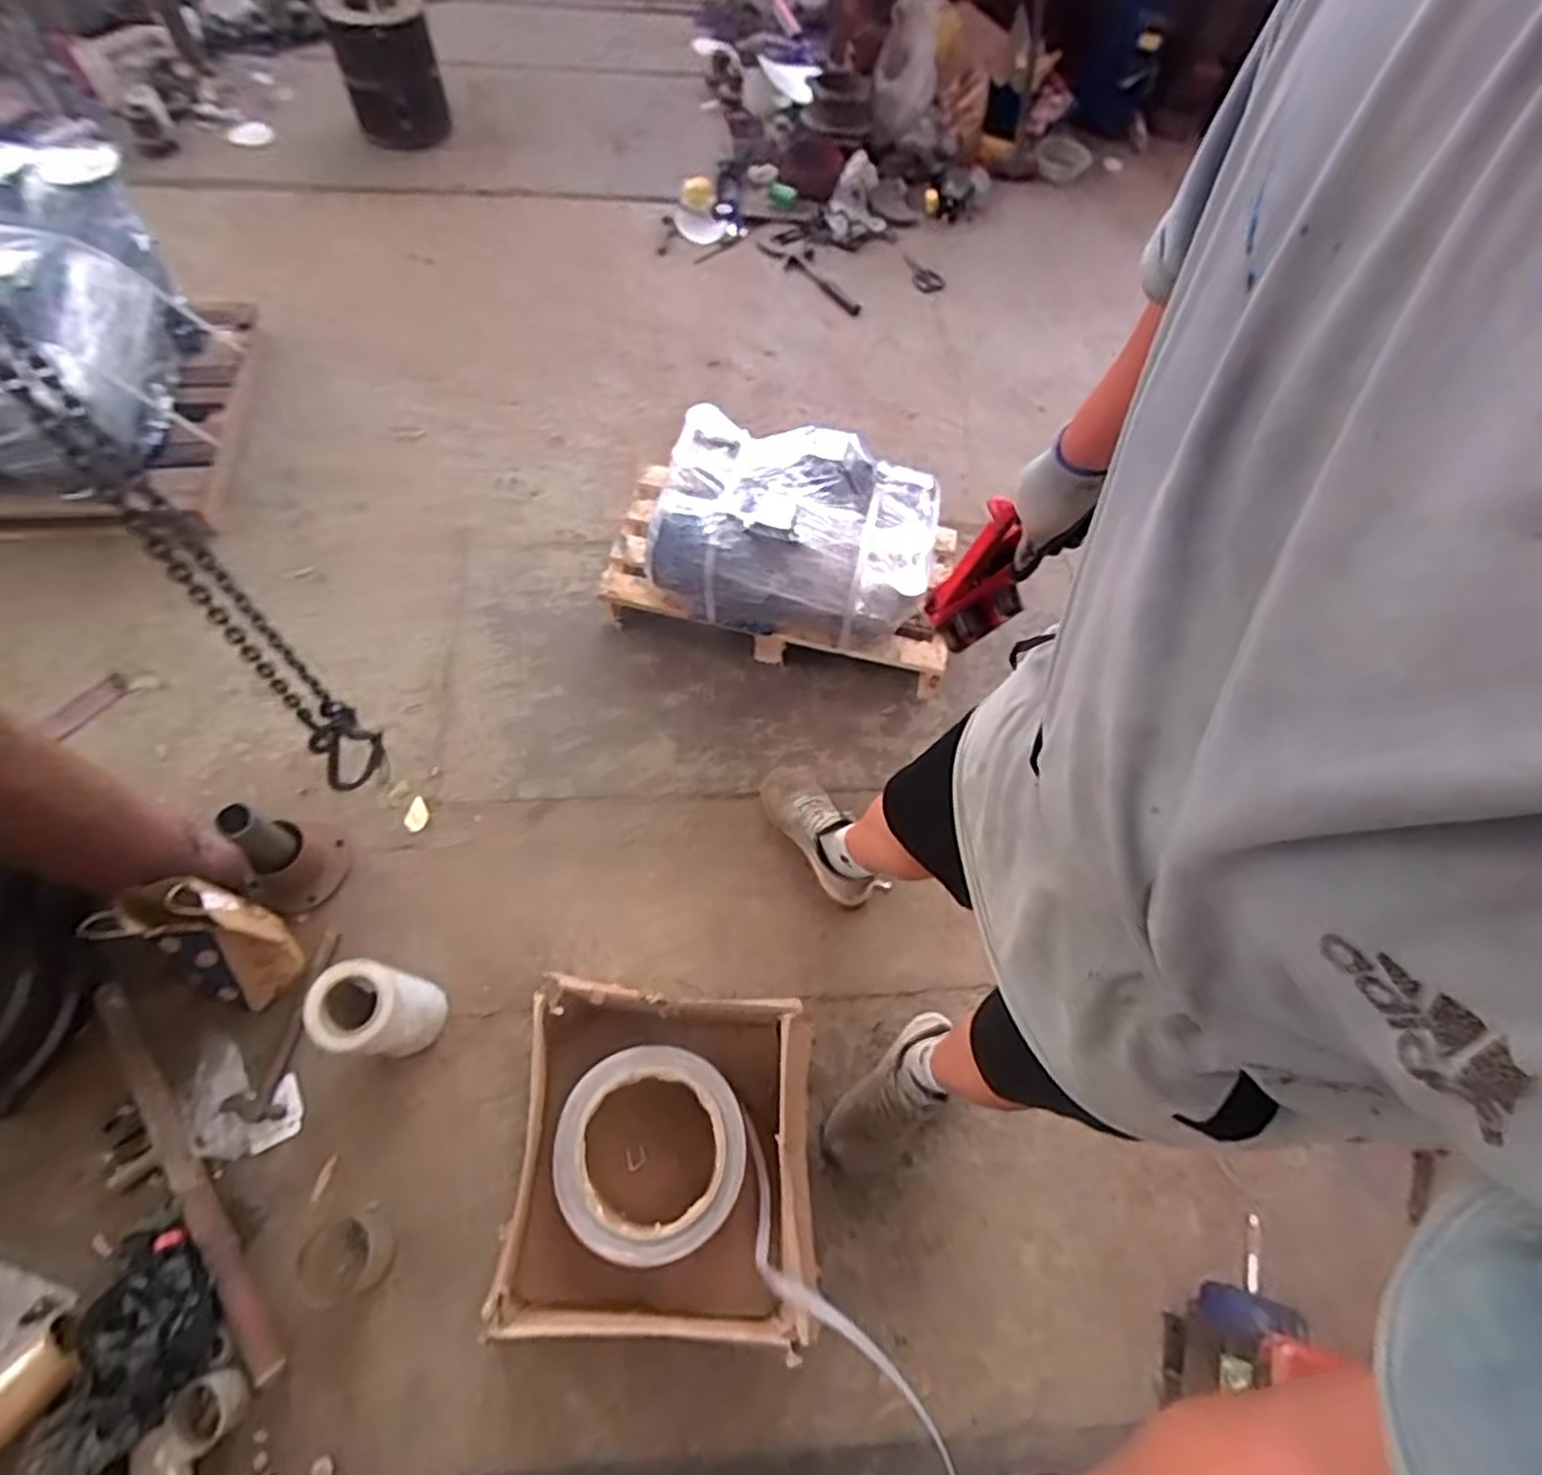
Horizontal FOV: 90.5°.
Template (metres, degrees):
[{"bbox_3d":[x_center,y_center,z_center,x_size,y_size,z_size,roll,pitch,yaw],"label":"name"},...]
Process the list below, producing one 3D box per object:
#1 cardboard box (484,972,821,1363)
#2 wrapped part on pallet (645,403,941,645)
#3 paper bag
[{"bbox_3d":[-0.159,0.605,1.151,0.398,0.199,0.447,4,59,-2],"label":"cardboard box"},{"bbox_3d":[0.051,-0.446,1.614,0.552,0.232,0.374,13,57,1],"label":"wrapped part on pallet"},{"bbox_3d":[-0.897,0.314,1.213,0.183,0.264,0.140,20,58,6],"label":"paper bag"}]

